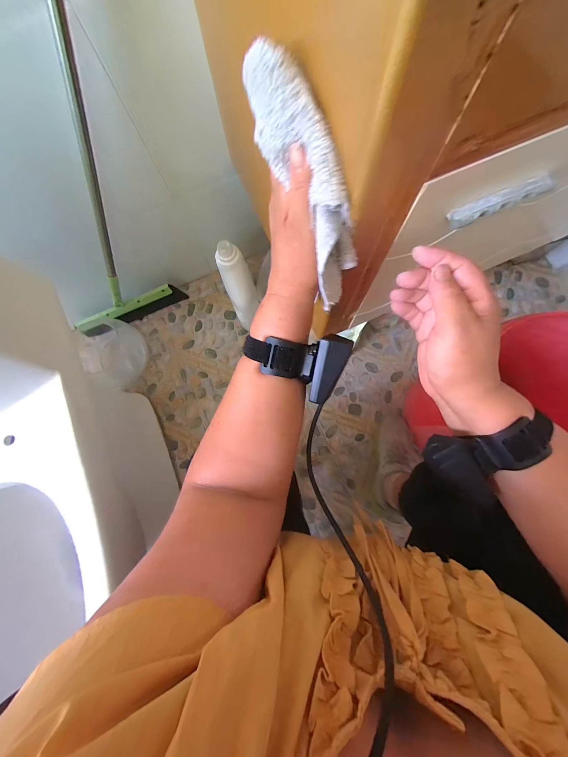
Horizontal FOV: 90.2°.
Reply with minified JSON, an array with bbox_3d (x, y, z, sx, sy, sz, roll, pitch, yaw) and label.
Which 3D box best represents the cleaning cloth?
[{"bbox_3d":[0.014,-0.151,0.234,0.045,0.068,0.184,-29,114,-5],"label":"cleaning cloth"}]

